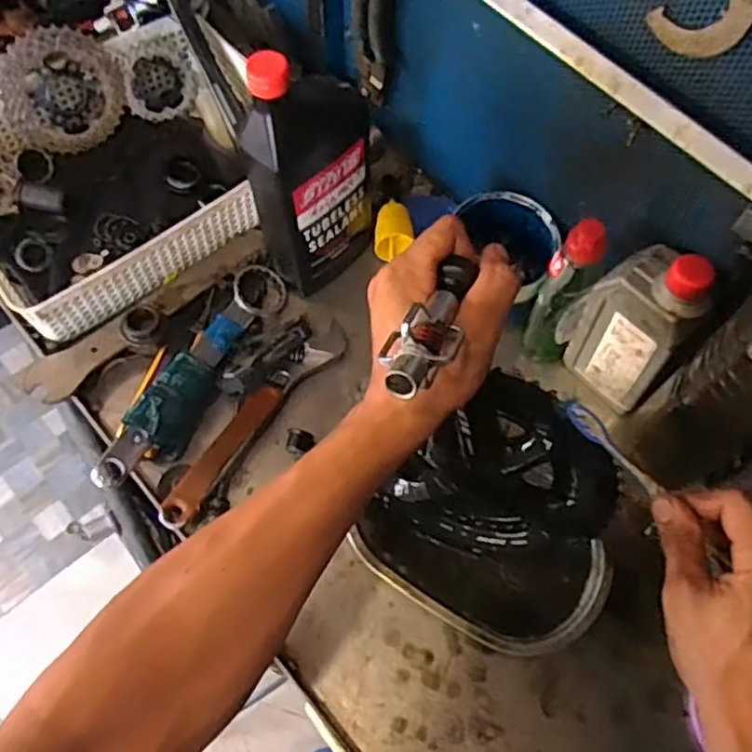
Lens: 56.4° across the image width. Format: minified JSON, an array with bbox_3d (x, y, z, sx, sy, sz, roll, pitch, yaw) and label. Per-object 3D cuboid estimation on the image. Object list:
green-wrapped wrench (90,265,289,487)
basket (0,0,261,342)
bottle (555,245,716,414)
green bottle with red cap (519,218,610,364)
[{"bbox_3d":[-0.163,-0.011,0.629,0.046,0.037,0.256,25,64,12],"label":"green-wrapped wrench"},{"bbox_3d":[-0.271,-0.212,0.706,0.299,0.106,0.257,-36,68,-18],"label":"basket"},{"bbox_3d":[0.212,-0.046,0.579,0.047,0.171,0.092,-38,69,-19],"label":"bottle"},{"bbox_3d":[0.165,-0.075,0.613,0.039,0.166,0.054,21,64,10],"label":"green bottle with red cap"}]

